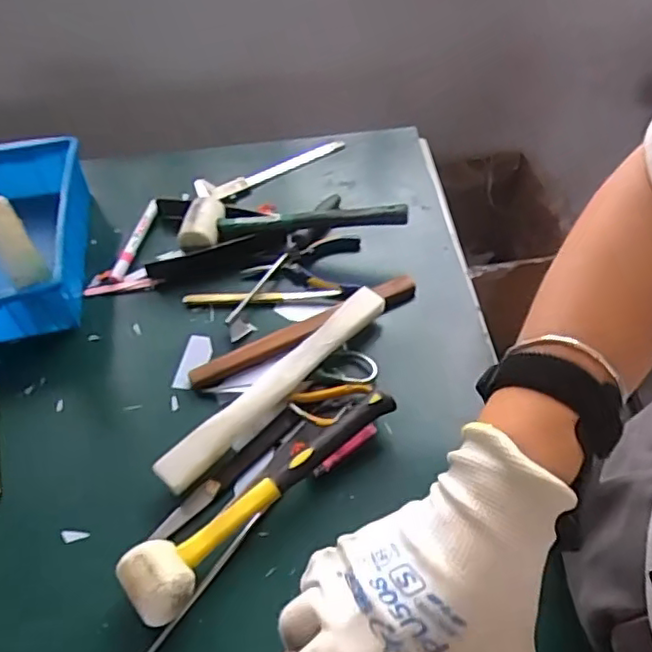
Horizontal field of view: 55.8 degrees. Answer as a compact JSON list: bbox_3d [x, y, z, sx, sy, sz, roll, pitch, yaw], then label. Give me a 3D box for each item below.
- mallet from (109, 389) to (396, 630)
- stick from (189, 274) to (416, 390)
[{"bbox_3d":[-0.053,0.152,0.558,0.278,0.049,0.056,-35,57,-23],"label":"mallet"},{"bbox_3d":[-0.021,0.004,0.694,0.276,0.017,0.027,-23,53,-15],"label":"stick"}]

